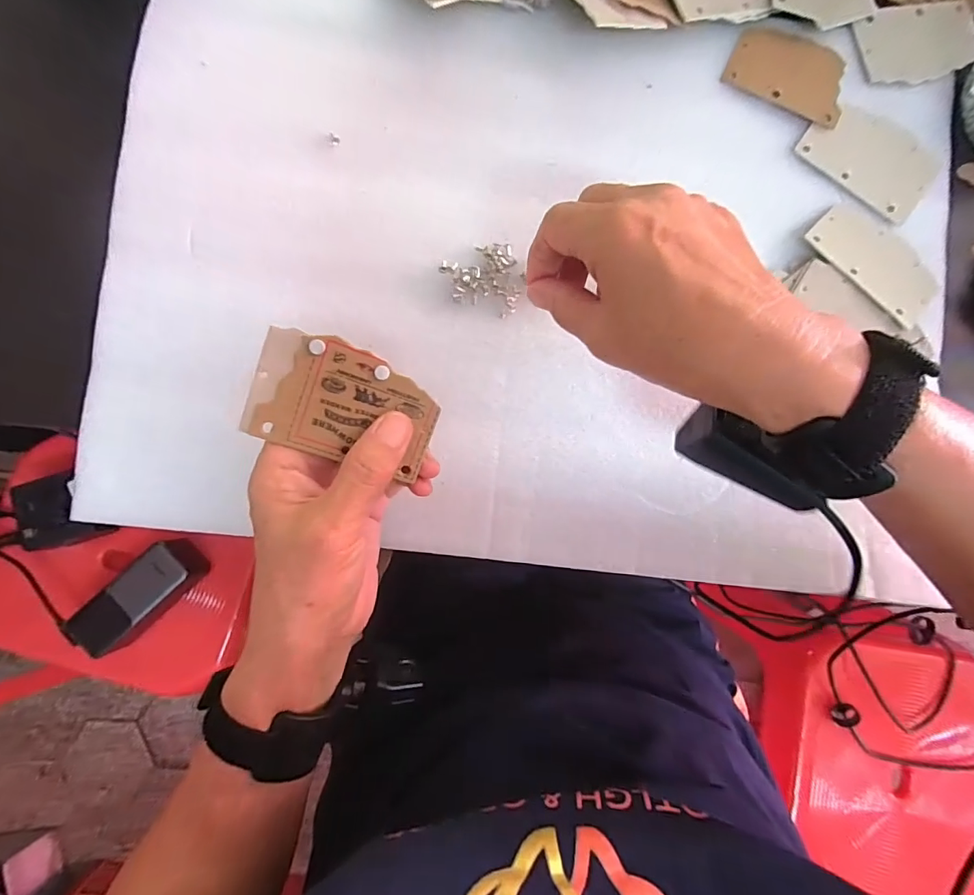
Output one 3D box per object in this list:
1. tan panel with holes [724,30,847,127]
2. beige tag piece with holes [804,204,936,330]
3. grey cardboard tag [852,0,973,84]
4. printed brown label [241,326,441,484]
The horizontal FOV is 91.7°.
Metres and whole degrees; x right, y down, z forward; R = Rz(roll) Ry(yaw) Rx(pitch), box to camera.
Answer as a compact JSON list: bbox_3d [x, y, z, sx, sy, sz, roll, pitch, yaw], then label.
[{"bbox_3d":[0.198,-0.246,0.308,0.076,0.004,0.052,24,86,1],"label":"tan panel with holes"},{"bbox_3d":[0.244,-0.117,0.298,0.084,0.005,0.050,45,74,4],"label":"beige tag piece with holes"},{"bbox_3d":[0.291,-0.269,0.315,0.089,0.004,0.051,-15,86,-7],"label":"grey cardboard tag"},{"bbox_3d":[-0.066,-0.020,0.224,0.083,0.004,0.052,17,101,-15],"label":"printed brown label"}]

